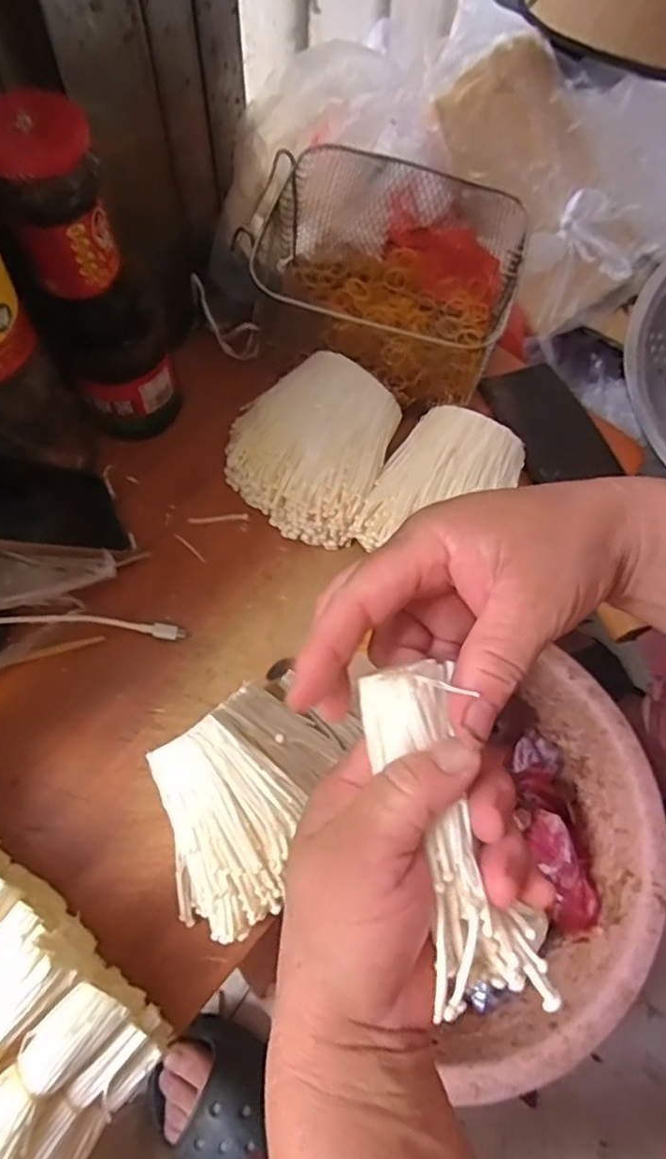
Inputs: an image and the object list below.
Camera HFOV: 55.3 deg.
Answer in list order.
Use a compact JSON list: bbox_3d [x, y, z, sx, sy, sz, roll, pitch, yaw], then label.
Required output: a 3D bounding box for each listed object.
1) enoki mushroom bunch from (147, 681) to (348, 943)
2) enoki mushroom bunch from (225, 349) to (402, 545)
[{"bbox_3d":[-0.062,0.143,0.404,0.109,0.078,0.138,37,69,14],"label":"enoki mushroom bunch"},{"bbox_3d":[-0.019,-0.107,0.512,0.122,0.077,0.122,28,67,10],"label":"enoki mushroom bunch"}]

